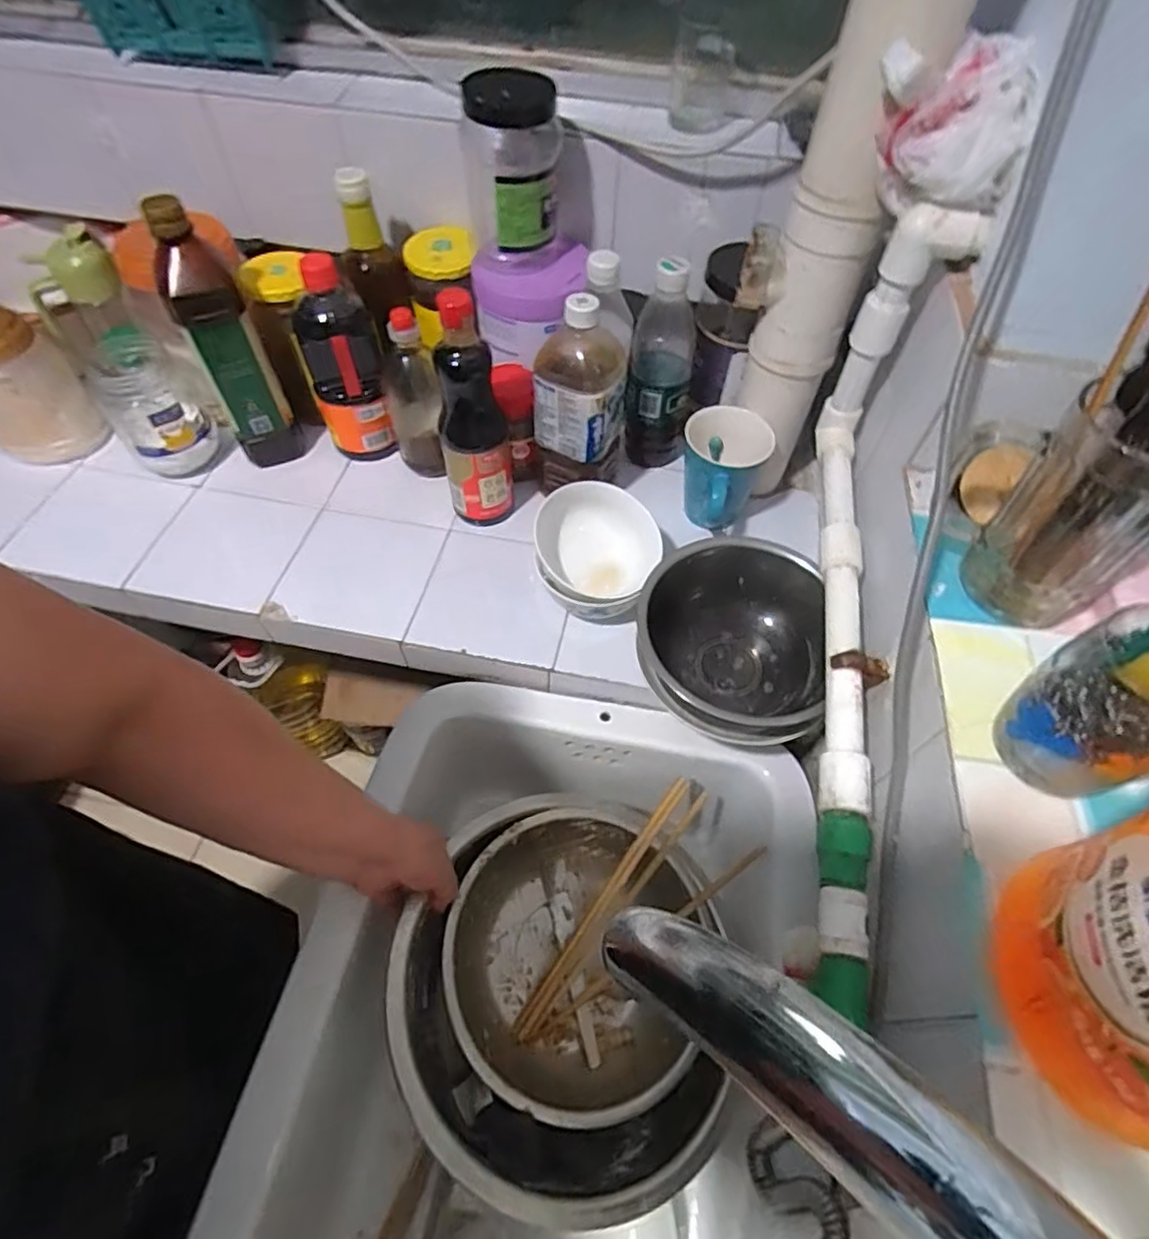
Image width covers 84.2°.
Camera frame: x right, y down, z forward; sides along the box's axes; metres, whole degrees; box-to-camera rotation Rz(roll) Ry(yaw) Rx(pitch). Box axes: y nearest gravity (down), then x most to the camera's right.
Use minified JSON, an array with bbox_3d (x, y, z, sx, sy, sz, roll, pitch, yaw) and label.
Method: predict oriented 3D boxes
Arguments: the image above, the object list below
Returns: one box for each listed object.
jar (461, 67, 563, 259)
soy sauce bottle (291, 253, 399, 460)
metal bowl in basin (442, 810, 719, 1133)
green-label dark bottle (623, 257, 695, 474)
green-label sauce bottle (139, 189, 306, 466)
[{"bbox_3d":[-0.060,-0.429,0.605,0.084,0.130,0.077,-9,57,-8],"label":"jar"},{"bbox_3d":[-0.248,-0.270,0.688,0.077,0.216,0.061,-13,58,-11],"label":"soy sauce bottle"},{"bbox_3d":[-0.001,0.299,0.558,0.207,0.110,0.218,1,56,-1],"label":"metal bowl in basin"},{"bbox_3d":[0.096,-0.271,0.686,0.072,0.223,0.068,4,56,1],"label":"green-label dark bottle"},{"bbox_3d":[-0.350,-0.268,0.656,0.071,0.270,0.063,-32,63,-21],"label":"green-label sauce bottle"}]

